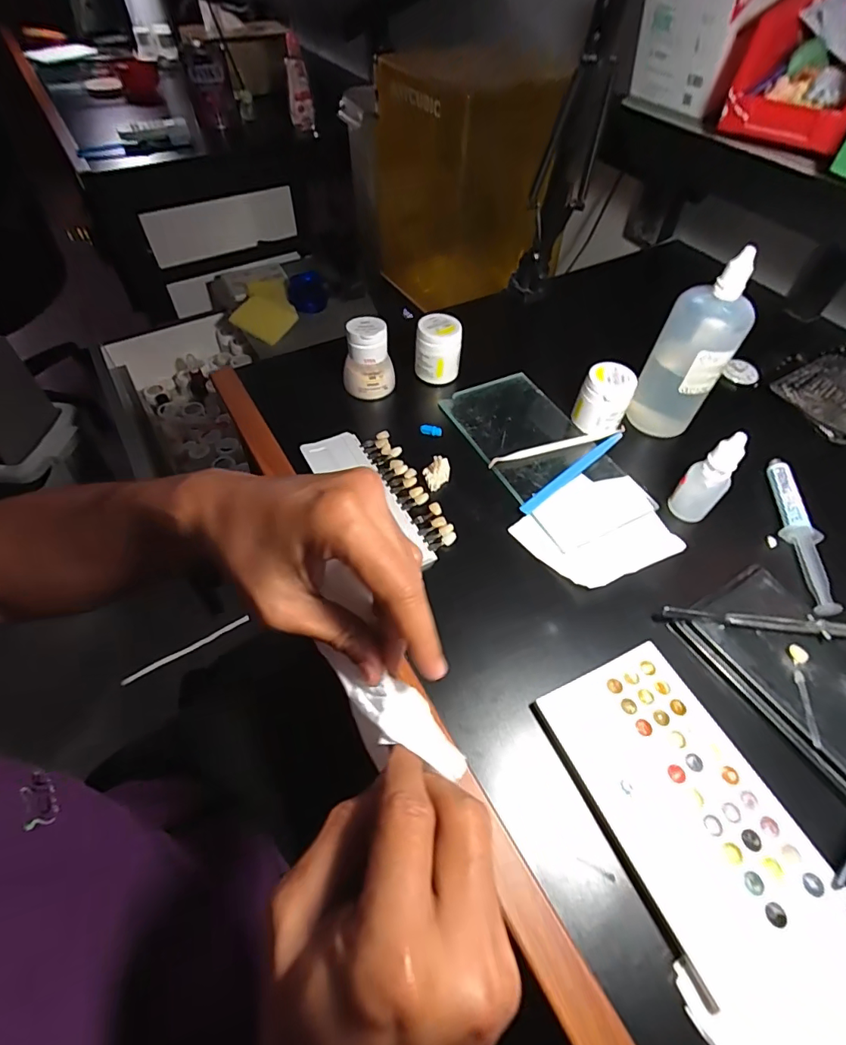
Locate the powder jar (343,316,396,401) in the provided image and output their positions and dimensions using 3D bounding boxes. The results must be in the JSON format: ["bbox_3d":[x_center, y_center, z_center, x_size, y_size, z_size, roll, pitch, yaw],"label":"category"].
[{"bbox_3d":[-0.055,-0.157,0.460,0.046,0.067,0.041,-13,56,-9],"label":"powder jar"}]

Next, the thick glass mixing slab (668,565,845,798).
[{"bbox_3d":[0.253,0.102,0.310,0.088,0.015,0.150,-27,59,-18],"label":"thick glass mixing slab"}]

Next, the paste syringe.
[{"bbox_3d":[0.304,0.008,0.386,0.025,0.015,0.145,5,55,4],"label":"paste syringe"}]

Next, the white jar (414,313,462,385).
[{"bbox_3d":[0.016,-0.173,0.479,0.044,0.053,0.041,11,56,7],"label":"white jar"}]

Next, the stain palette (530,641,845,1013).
[{"bbox_3d":[0.143,0.152,0.269,0.093,0.005,0.150,-22,58,-15],"label":"stain palette"}]

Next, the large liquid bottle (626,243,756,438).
[{"bbox_3d":[0.228,-0.145,0.408,0.058,0.148,0.049,24,58,16],"label":"large liquid bottle"}]

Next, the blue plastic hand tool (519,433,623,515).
[{"bbox_3d":[0.133,-0.046,0.418,0.138,0.008,0.009,-36,62,-22],"label":"blue plastic hand tool"}]

